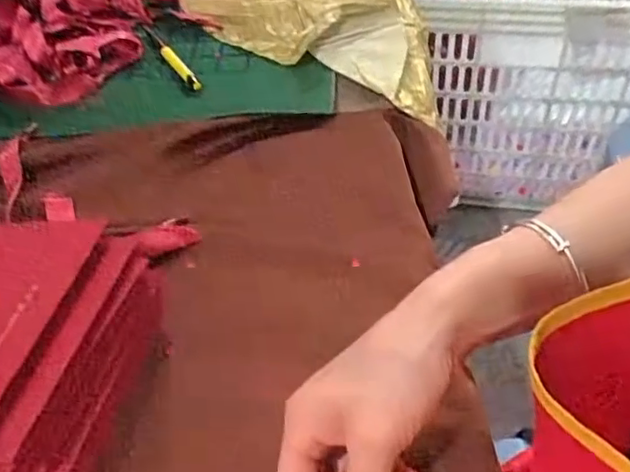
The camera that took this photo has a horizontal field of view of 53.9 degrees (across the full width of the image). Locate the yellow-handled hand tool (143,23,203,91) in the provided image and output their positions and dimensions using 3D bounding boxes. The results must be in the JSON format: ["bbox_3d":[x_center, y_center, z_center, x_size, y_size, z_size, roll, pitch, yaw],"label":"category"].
[{"bbox_3d":[-0.140,-0.173,0.596,0.012,0.009,0.119,-29,52,-18],"label":"yellow-handled hand tool"}]

